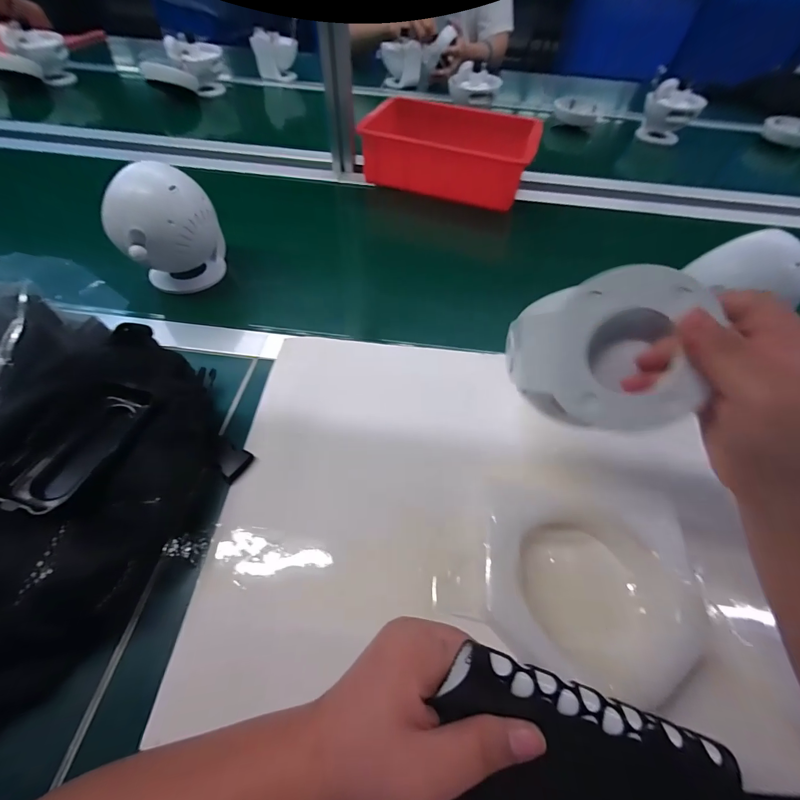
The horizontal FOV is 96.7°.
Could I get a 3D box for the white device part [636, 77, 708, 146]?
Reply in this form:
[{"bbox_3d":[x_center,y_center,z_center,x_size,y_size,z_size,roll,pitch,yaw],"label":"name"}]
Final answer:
[{"bbox_3d":[0.612,-0.653,0.812,0.115,0.103,0.085,29,55,12],"label":"white device part"}]

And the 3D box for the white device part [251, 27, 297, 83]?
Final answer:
[{"bbox_3d":[-0.321,-0.889,0.925,0.113,0.092,0.044,-14,58,-18],"label":"white device part"}]

